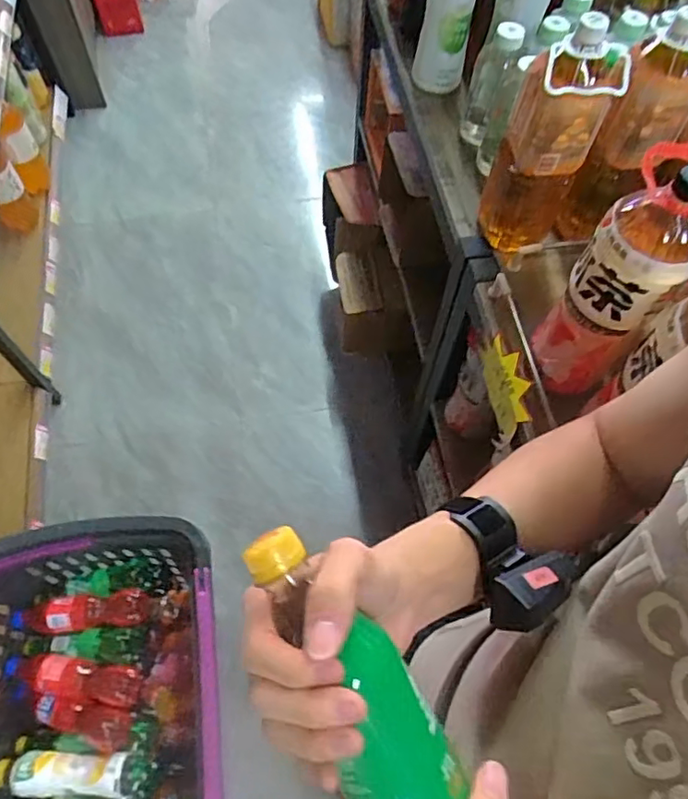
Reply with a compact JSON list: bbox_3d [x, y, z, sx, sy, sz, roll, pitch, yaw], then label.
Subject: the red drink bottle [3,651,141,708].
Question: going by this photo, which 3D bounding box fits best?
[{"bbox_3d":[-0.482,0.496,1.063,0.234,0.074,0.071,3,62,13],"label":"red drink bottle"}]

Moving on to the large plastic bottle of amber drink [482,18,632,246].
[{"bbox_3d":[0.253,-0.313,0.765,0.109,0.273,0.088,22,63,8],"label":"large plastic bottle of amber drink"}]

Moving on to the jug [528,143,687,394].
[{"bbox_3d":[0.298,-0.120,0.659,0.097,0.307,0.104,35,66,14],"label":"jug"}]

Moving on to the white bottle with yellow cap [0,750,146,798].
[{"bbox_3d":[-0.465,0.628,1.000,0.233,0.071,0.063,2,62,-2],"label":"white bottle with yellow cap"}]

